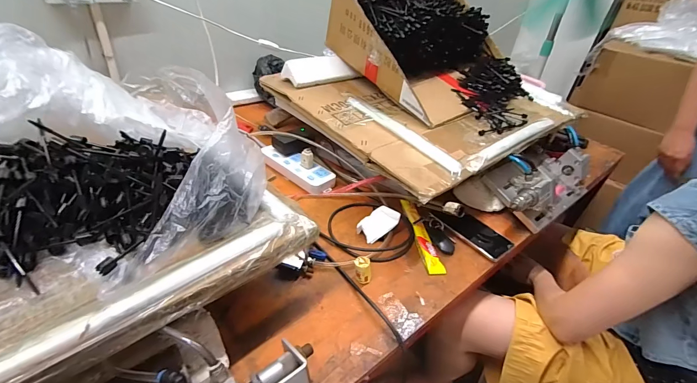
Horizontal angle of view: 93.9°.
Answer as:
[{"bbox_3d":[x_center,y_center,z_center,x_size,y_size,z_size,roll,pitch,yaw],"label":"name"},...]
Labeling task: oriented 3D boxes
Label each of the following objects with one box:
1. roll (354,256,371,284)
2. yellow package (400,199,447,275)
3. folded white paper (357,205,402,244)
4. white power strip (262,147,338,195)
[{"bbox_3d":[0.023,0.129,0.536,0.029,0.039,0.025,8,36,4],"label":"roll"},{"bbox_3d":[0.141,0.080,0.646,0.031,0.010,0.202,-1,36,-9],"label":"yellow package"},{"bbox_3d":[0.056,0.061,0.638,0.079,0.037,0.057,-18,42,-29],"label":"folded white paper"},{"bbox_3d":[-0.128,-0.056,0.771,0.207,0.026,0.074,26,41,26],"label":"white power strip"}]

